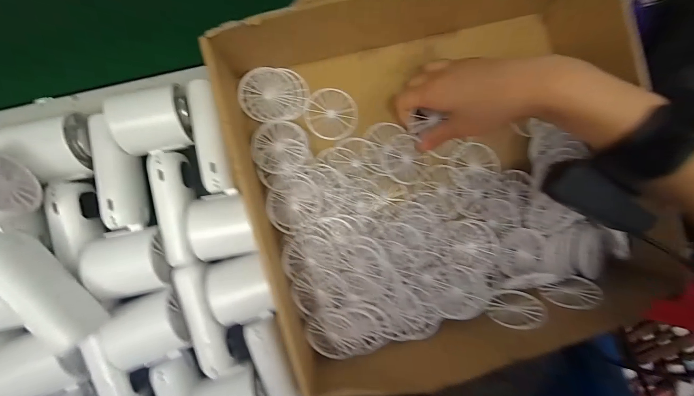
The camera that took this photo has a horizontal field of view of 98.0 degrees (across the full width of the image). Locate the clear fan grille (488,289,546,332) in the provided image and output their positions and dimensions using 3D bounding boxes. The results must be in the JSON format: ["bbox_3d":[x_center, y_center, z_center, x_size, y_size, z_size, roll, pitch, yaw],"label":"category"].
[{"bbox_3d":[0.166,0.108,0.295,0.048,0.049,0.004,-39,120,-45],"label":"clear fan grille"}]

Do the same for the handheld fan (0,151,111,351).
[{"bbox_3d":[-0.241,0.045,0.219,0.058,0.053,0.152,-32,94,-5],"label":"handheld fan"}]

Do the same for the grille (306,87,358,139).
[{"bbox_3d":[-0.015,-0.084,0.304,0.051,0.004,0.049,0,91,-6],"label":"grille"}]

